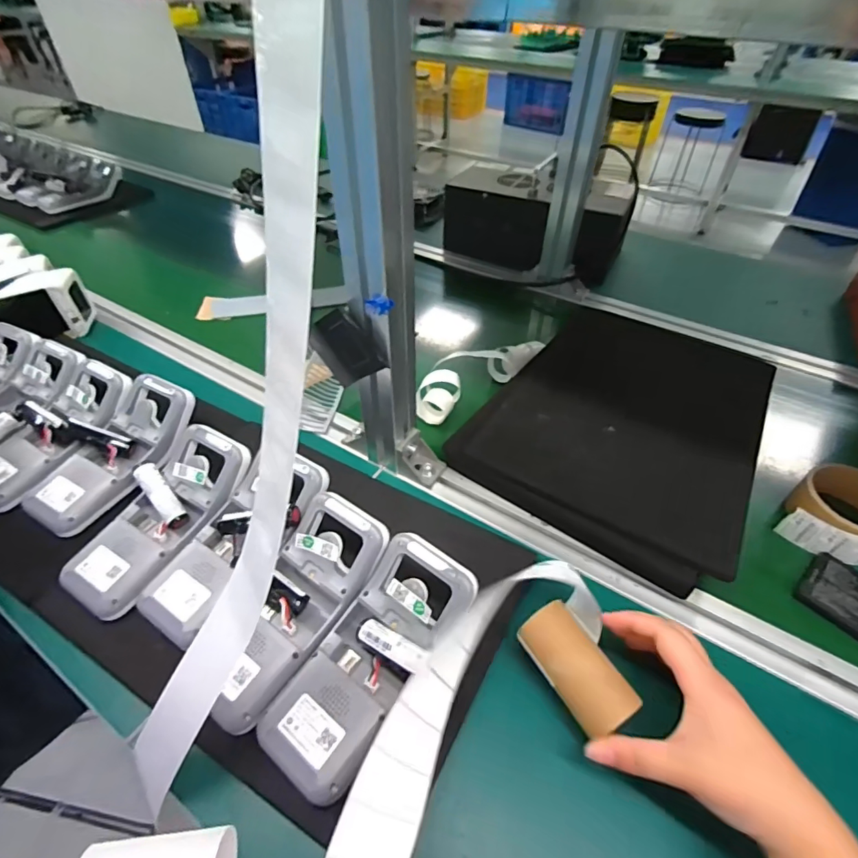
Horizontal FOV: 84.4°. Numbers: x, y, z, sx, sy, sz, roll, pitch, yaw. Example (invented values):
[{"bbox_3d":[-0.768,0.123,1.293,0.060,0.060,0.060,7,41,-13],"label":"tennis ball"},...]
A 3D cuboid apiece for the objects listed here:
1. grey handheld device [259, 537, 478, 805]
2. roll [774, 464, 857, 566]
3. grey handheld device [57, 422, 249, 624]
[{"bbox_3d":[-0.040,0.159,0.335,0.074,0.032,0.171,28,66,25],"label":"grey handheld device"},{"bbox_3d":[0.388,0.078,0.440,0.086,0.038,0.082,0,45,0],"label":"roll"},{"bbox_3d":[-0.241,0.074,0.420,0.093,0.030,0.170,22,62,21],"label":"grey handheld device"}]

